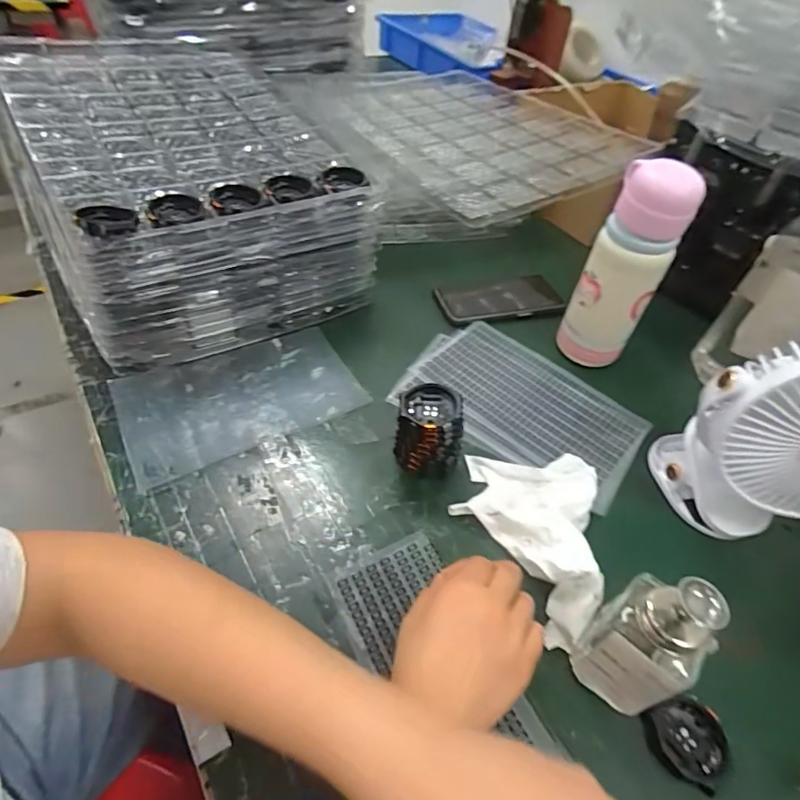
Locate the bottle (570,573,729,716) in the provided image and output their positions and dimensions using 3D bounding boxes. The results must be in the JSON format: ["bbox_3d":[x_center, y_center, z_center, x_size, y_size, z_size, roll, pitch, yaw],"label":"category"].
[{"bbox_3d":[0.156,0.154,0.325,0.051,0.114,0.063,-24,56,-25],"label":"bottle"}]

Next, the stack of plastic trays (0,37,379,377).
[{"bbox_3d":[-0.257,-0.263,0.618,0.298,0.153,0.437,-22,55,-23],"label":"stack of plastic trays"}]

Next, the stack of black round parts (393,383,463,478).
[{"bbox_3d":[0.027,0.029,0.453,0.060,0.066,0.056,14,49,6],"label":"stack of black round parts"}]

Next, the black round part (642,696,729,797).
[{"bbox_3d":[0.192,0.226,0.342,0.050,0.007,0.049,3,49,-4],"label":"black round part"}]

